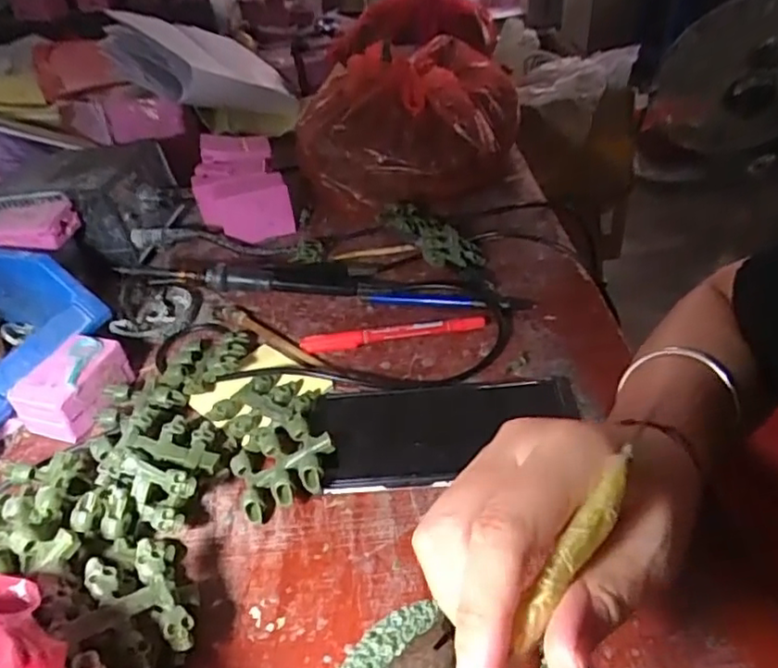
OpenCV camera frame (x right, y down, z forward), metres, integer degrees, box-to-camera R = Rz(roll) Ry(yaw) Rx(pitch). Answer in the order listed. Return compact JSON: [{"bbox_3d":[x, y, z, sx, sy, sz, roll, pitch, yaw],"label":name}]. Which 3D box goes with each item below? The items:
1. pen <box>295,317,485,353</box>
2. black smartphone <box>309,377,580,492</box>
[{"bbox_3d":[0.003,0.000,0.476,0.140,0.009,0.016,-8,40,-1],"label":"pen"},{"bbox_3d":[0.037,0.059,0.391,0.166,0.012,0.081,-6,40,1],"label":"black smartphone"}]

